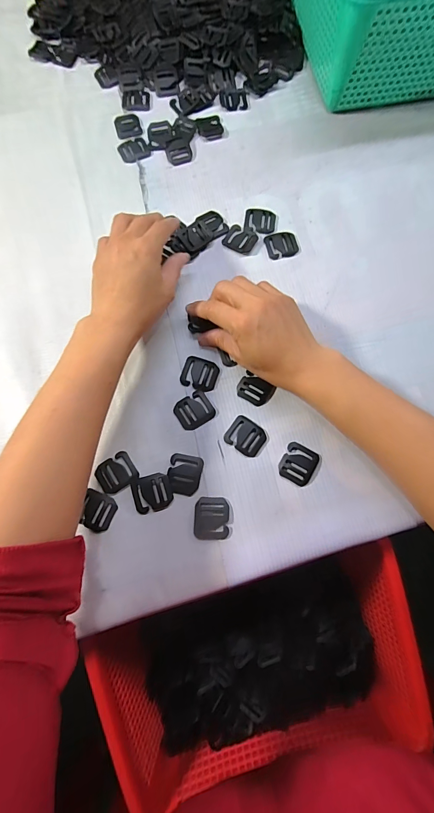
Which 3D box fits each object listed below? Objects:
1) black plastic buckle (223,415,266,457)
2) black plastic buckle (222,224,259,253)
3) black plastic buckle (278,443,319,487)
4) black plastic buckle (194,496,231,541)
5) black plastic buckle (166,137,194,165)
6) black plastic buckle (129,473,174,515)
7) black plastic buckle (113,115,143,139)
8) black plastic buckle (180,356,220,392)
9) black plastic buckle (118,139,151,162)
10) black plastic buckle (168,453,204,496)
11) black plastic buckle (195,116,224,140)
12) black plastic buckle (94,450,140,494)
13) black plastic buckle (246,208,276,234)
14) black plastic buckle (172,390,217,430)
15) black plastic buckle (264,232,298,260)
[{"bbox_3d":[0.028,0.028,0.328,0.035,0.004,0.030,33,78,8],"label":"black plastic buckle"},{"bbox_3d":[0.027,-0.188,0.385,0.035,0.004,0.029,21,76,6],"label":"black plastic buckle"},{"bbox_3d":[0.076,0.053,0.321,0.031,0.004,0.036,27,77,7],"label":"black plastic buckle"},{"bbox_3d":[-0.005,0.100,0.308,0.031,0.004,0.036,-1,75,0],"label":"black plastic buckle"},{"bbox_3d":[-0.046,-0.310,0.417,0.031,0.004,0.036,-10,75,-2],"label":"black plastic buckle"},{"bbox_3d":[-0.058,0.078,0.312,0.035,0.006,0.032,-14,76,-3],"label":"black plastic buckle"},{"bbox_3d":[-0.110,-0.348,0.426,0.031,0.004,0.037,-18,76,-4],"label":"black plastic buckle"},{"bbox_3d":[-0.017,-0.032,0.344,0.035,0.004,0.031,17,76,5],"label":"black plastic buckle"},{"bbox_3d":[-0.101,-0.311,0.418,0.035,0.004,0.031,-21,76,-5],"label":"black plastic buckle"},{"bbox_3d":[-0.030,0.063,0.318,0.030,0.004,0.036,11,75,3],"label":"black plastic buckle"},{"bbox_3d":[-0.009,-0.347,0.427,0.030,0.004,0.036,-18,76,-4],"label":"black plastic buckle"},{"bbox_3d":[-0.093,0.061,0.317,0.034,0.004,0.030,-33,77,-8],"label":"black plastic buckle"},{"bbox_3d":[0.050,-0.211,0.392,0.034,0.004,0.029,10,75,3],"label":"black plastic buckle"},{"bbox_3d":[-0.022,0.004,0.334,0.034,0.004,0.031,-31,77,-8],"label":"black plastic buckle"},{"bbox_3d":[0.072,-0.179,0.383,0.034,0.005,0.028,-13,75,-3],"label":"black plastic buckle"}]

